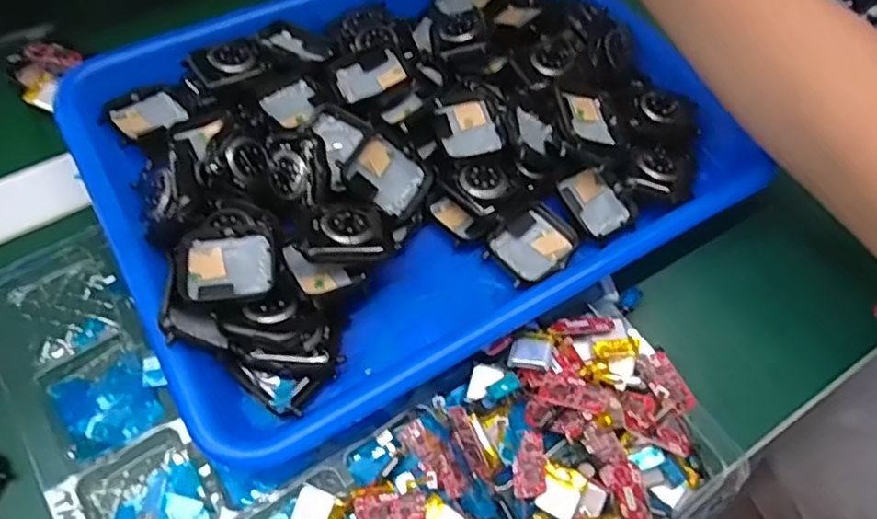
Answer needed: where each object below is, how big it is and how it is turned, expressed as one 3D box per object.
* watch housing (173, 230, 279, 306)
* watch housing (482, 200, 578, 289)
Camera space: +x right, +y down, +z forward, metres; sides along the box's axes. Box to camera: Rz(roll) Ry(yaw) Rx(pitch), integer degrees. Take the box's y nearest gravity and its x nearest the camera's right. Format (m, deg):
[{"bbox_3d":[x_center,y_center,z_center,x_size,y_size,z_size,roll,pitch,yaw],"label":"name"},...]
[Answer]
[{"bbox_3d":[-0.094,0.004,0.283,0.042,0.007,0.032,-10,61,-9],"label":"watch housing"},{"bbox_3d":[0.048,-0.008,0.322,0.045,0.008,0.037,-40,69,-23],"label":"watch housing"}]

